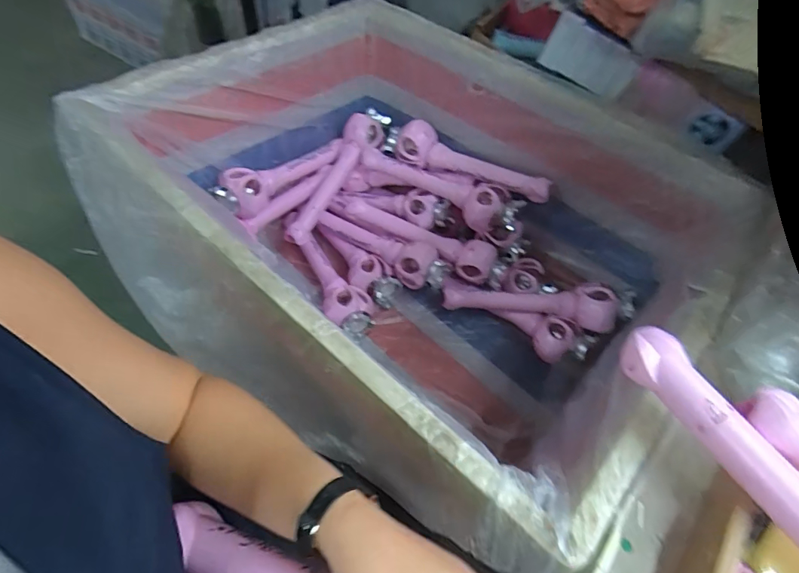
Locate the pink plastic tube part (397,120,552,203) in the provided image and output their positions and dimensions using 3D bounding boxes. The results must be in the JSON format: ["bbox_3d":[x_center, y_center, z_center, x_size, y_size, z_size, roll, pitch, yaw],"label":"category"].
[{"bbox_3d":[0.141,-0.241,0.880,0.325,0.068,0.060,29,56,15],"label":"pink plastic tube part"}]

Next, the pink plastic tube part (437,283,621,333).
[{"bbox_3d":[0.245,0.030,0.865,0.318,0.057,0.098,2,52,14],"label":"pink plastic tube part"}]

